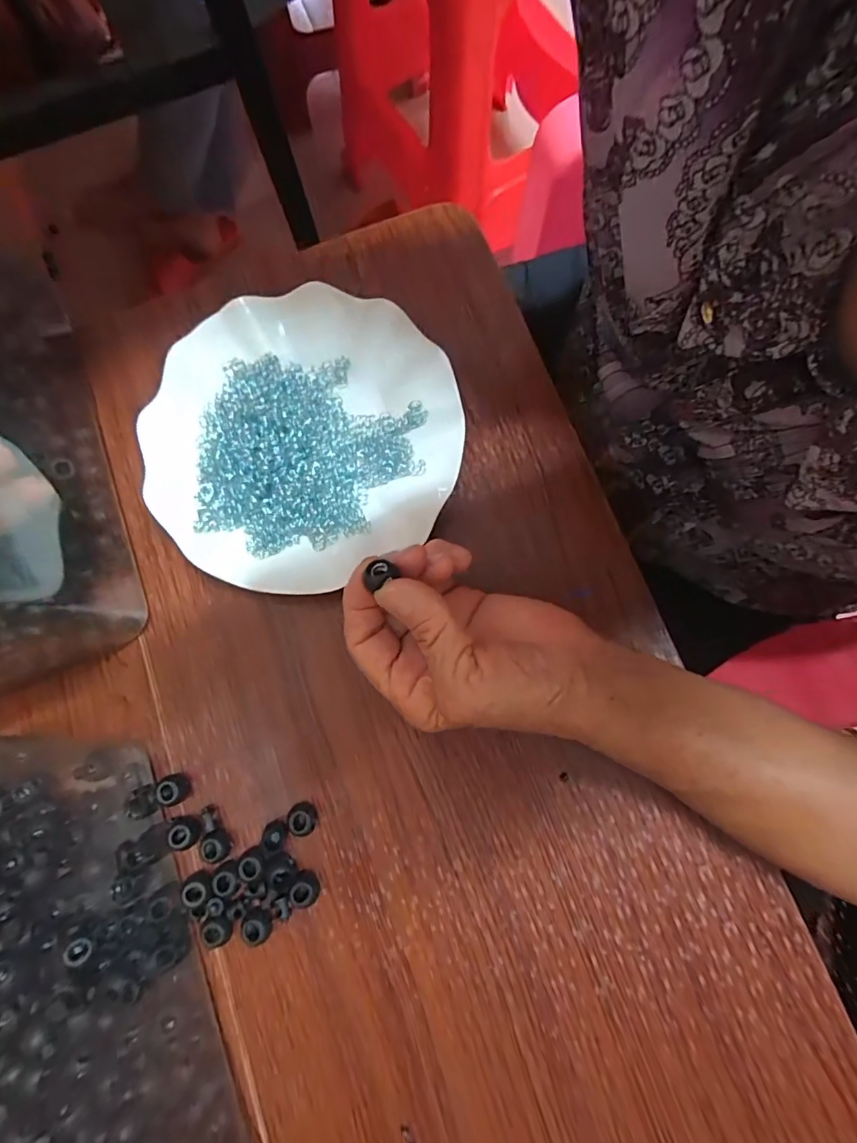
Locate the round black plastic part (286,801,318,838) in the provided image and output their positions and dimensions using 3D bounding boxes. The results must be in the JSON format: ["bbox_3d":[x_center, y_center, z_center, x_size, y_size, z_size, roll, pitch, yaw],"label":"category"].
[{"bbox_3d":[-0.068,0.132,0.261,0.015,0.010,0.016,0,79,2],"label":"round black plastic part"}]

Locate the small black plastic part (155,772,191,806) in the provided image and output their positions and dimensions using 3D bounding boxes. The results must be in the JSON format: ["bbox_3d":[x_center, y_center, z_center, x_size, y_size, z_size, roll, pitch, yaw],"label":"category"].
[{"bbox_3d":[-0.140,0.119,0.268,0.014,0.011,0.016,-12,79,0],"label":"small black plastic part"}]

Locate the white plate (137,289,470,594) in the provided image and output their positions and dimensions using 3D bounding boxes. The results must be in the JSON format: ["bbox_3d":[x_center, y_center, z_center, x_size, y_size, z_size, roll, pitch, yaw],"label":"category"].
[{"bbox_3d":[-0.074,-0.079,0.286,0.178,0.028,0.176,0,79,2],"label":"white plate"}]

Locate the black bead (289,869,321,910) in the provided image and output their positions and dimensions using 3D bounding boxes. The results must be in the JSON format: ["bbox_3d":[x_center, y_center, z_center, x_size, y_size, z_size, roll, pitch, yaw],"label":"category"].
[{"bbox_3d":[-0.064,0.165,0.253,0.015,0.011,0.016,0,79,2],"label":"black bead"}]

